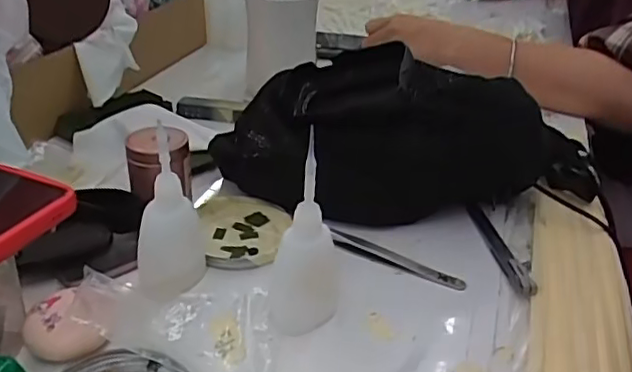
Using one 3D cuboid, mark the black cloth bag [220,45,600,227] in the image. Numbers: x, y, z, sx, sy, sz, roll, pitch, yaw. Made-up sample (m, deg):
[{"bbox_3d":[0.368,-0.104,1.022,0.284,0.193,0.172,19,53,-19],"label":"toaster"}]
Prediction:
[{"bbox_3d":[0.091,-0.039,0.477,0.335,0.117,0.077,0,31,-5],"label":"black cloth bag"}]

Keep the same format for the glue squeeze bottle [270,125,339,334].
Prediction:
[{"bbox_3d":[-0.005,0.034,0.356,0.040,0.107,0.036,2,31,-3],"label":"glue squeeze bottle"}]

